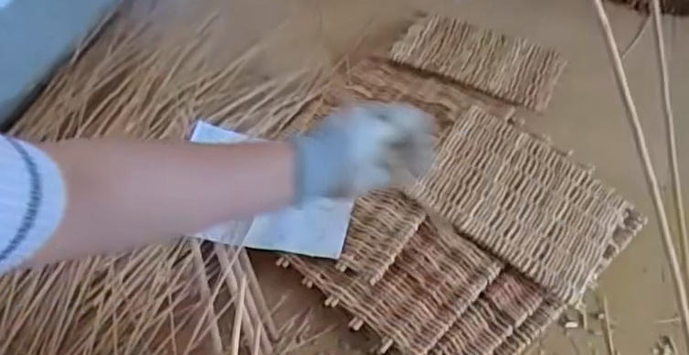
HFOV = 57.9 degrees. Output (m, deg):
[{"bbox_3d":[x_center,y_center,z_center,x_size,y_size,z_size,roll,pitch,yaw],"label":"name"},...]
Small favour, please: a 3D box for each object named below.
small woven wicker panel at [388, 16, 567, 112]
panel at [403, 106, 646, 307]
[{"bbox_3d":[0.283,-0.258,1.329,0.342,0.024,0.224,21,50,19],"label":"small woven wicker panel"},{"bbox_3d":[0.319,0.043,1.085,0.353,0.023,0.258,34,60,12],"label":"panel"}]

